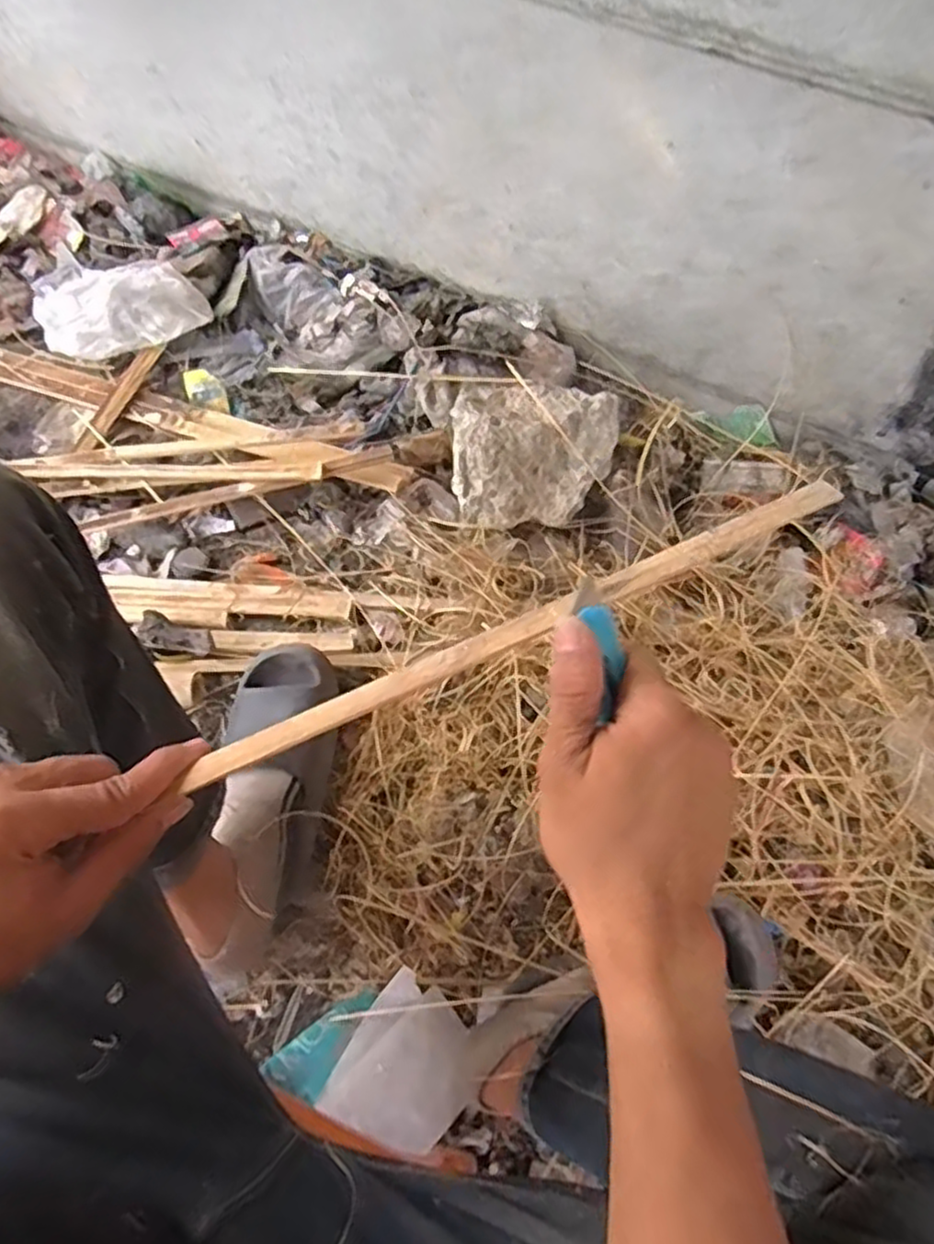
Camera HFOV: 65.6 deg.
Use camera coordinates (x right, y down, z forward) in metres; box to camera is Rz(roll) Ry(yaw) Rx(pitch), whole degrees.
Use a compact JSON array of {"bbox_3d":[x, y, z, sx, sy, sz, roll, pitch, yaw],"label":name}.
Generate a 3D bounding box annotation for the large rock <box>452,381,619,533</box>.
[{"bbox_3d":[0.078,-0.233,0.961,0.211,0.070,0.212,1,62,-3],"label":"large rock"}]

